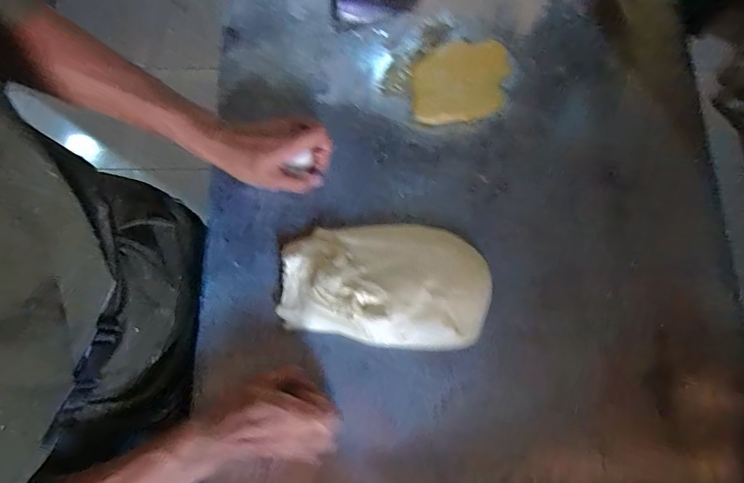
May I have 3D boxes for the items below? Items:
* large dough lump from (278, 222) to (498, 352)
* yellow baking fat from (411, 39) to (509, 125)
[{"bbox_3d":[0.015,0.044,0.473,0.225,0.035,0.130,5,76,0],"label":"large dough lump"},{"bbox_3d":[0.114,-0.206,0.550,0.124,0.012,0.115,0,76,-2],"label":"yellow baking fat"}]

